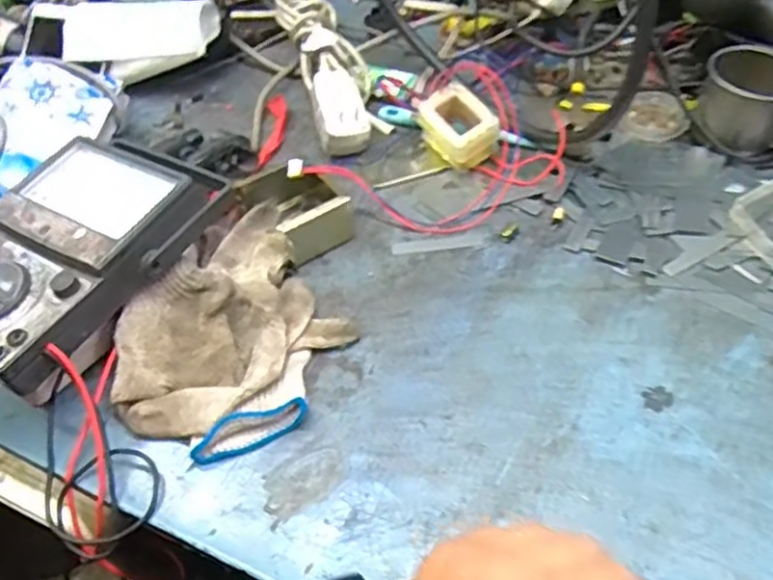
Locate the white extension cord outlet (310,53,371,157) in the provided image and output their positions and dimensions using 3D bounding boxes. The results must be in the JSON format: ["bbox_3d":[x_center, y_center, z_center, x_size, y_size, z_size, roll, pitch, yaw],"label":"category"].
[{"bbox_3d":[-0.042,-0.155,0.593,0.041,0.048,0.080,-12,50,-4],"label":"white extension cord outlet"}]

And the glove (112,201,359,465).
[{"bbox_3d":[-0.091,0.020,0.454,0.126,0.038,0.179,21,56,22],"label":"glove"}]

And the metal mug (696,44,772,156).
[{"bbox_3d":[0.285,-0.150,0.534,0.083,0.052,0.069,0,50,7],"label":"metal mug"}]

